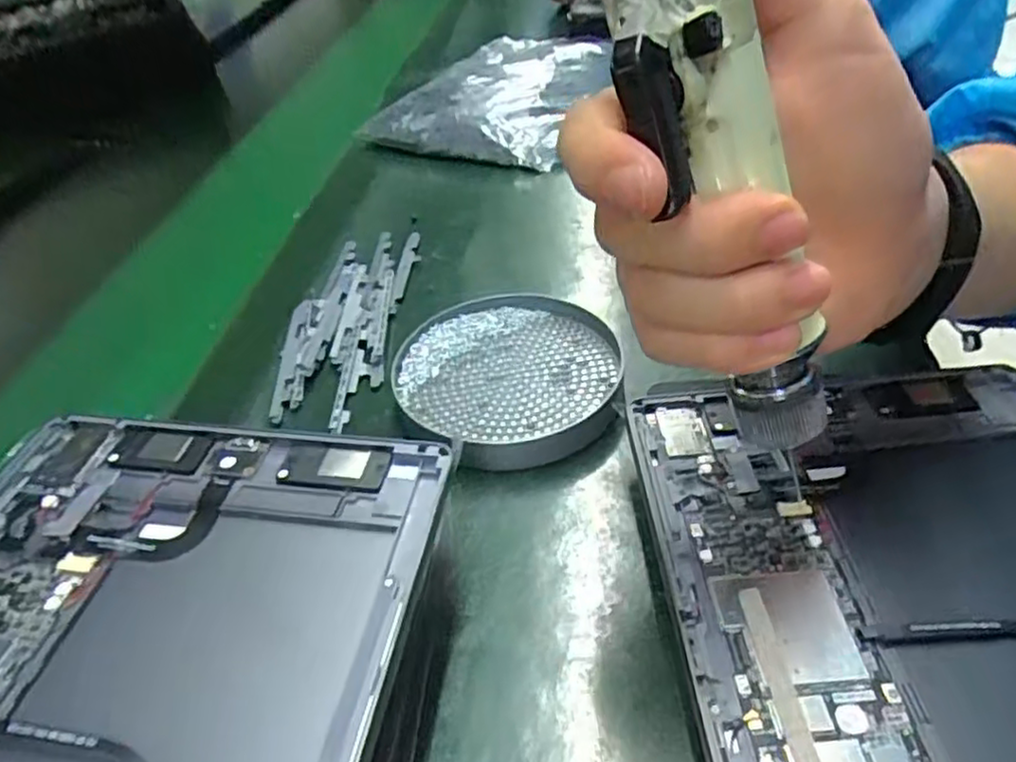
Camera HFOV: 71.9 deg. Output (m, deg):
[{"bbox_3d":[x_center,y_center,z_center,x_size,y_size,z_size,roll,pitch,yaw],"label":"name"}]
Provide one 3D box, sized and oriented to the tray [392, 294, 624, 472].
[{"bbox_3d":[0.002,-0.004,0.357,0.111,0.017,0.115,-4,42,3],"label":"tray"}]

